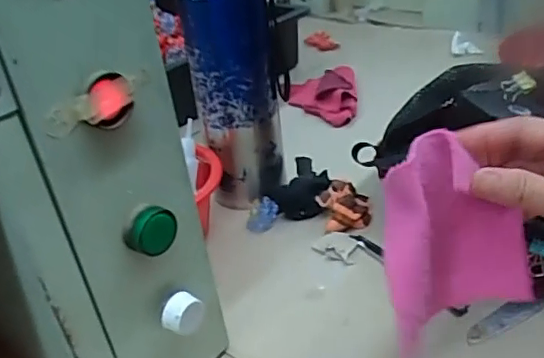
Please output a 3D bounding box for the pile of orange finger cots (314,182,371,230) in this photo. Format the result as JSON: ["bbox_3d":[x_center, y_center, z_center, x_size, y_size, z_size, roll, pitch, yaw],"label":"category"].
[{"bbox_3d":[0.069,0.025,0.547,0.048,0.032,0.050,-5,31,3],"label":"pile of orange finger cots"}]

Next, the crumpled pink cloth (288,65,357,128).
[{"bbox_3d":[0.069,-0.118,0.798,0.099,0.039,0.150,-2,32,6],"label":"crumpled pink cloth"}]

